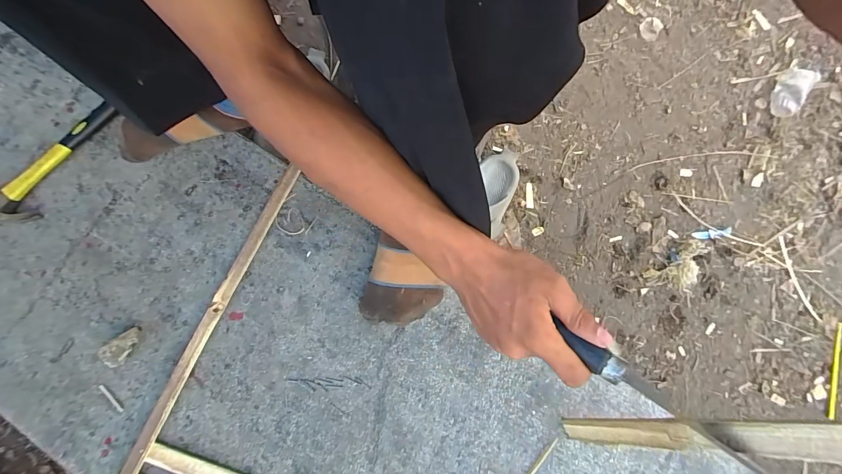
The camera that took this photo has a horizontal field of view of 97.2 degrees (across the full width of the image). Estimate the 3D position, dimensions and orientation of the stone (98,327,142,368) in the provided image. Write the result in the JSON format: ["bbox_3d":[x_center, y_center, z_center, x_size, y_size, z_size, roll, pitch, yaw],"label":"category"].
[{"bbox_3d":[-0.370,0.137,0.465,0.046,0.029,0.024,-43,80,-11],"label":"stone"}]

